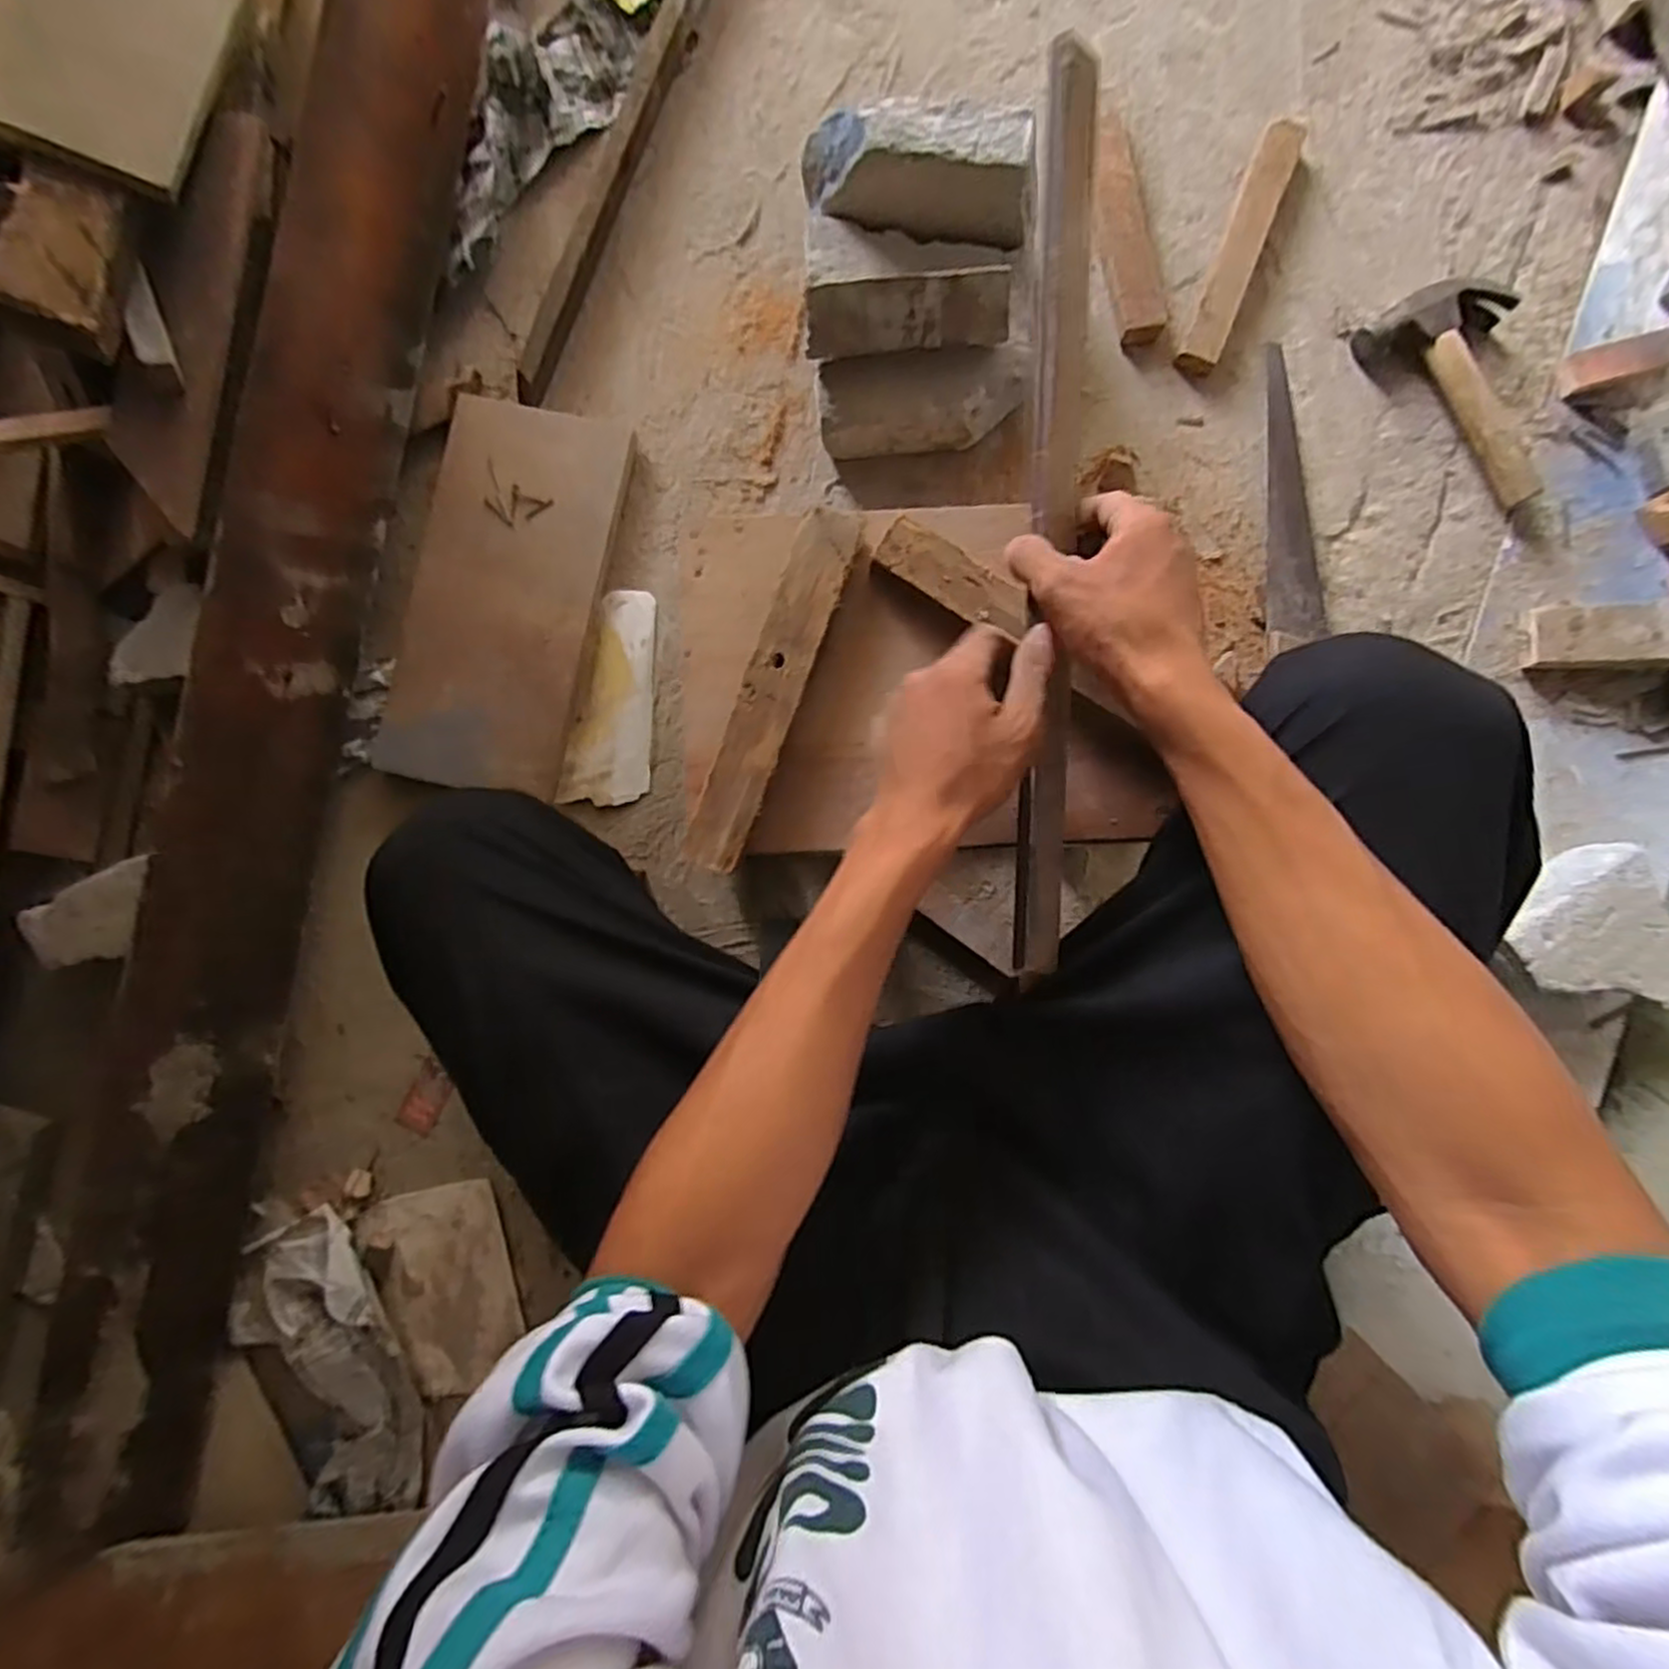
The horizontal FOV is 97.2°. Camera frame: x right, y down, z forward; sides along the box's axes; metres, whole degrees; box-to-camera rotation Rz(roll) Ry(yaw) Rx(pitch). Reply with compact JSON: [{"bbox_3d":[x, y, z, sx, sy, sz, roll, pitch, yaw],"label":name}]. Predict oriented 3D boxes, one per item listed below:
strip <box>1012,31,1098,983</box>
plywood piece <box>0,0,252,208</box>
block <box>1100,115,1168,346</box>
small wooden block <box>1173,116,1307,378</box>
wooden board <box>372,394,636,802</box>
[{"bbox_3d":[0.120,-0.160,0.404,0.030,0.026,0.479,1,94,3],"label":"strip"},{"bbox_3d":[-0.589,-0.676,0.599,0.145,0.020,0.338,11,73,-27],"label":"plywood piece"},{"bbox_3d":[0.271,-0.562,0.685,0.046,0.028,0.199,-8,87,2],"label":"block"},{"bbox_3d":[0.379,-0.549,0.685,0.039,0.026,0.236,21,89,3],"label":"small wooden block"},{"bbox_3d":[-0.320,-0.230,0.711,0.183,0.032,0.370,12,88,3],"label":"wooden board"}]

